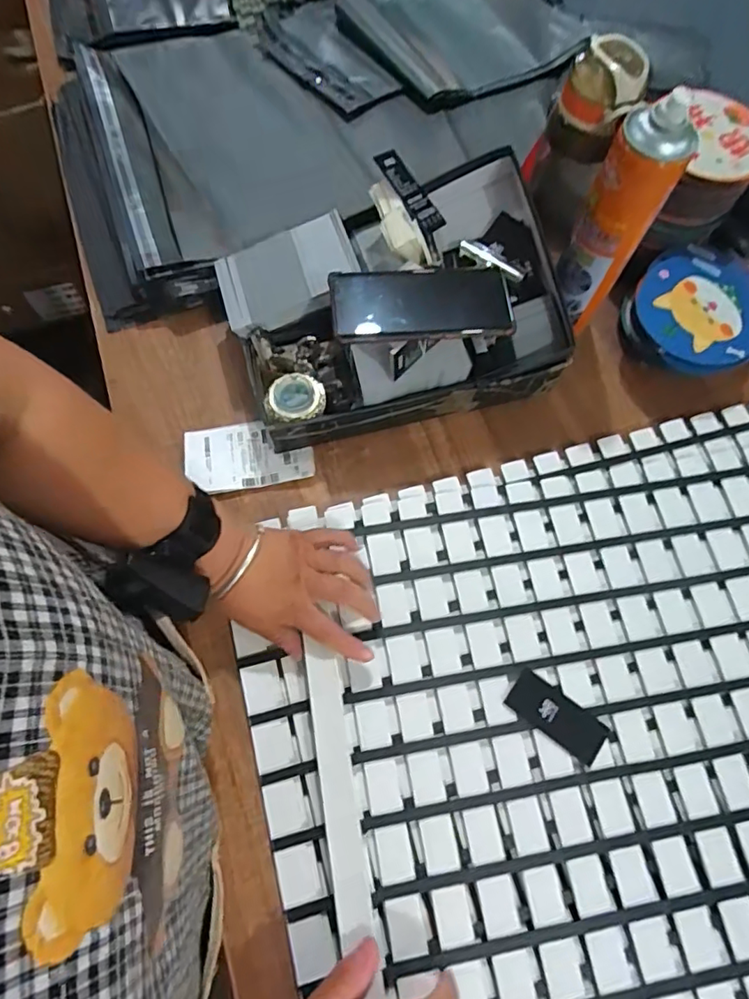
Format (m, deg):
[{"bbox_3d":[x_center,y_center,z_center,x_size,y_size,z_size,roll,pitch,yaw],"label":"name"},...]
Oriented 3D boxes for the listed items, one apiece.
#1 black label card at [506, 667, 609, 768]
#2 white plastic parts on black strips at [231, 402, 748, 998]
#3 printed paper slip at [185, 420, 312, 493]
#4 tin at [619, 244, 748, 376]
[{"bbox_3d":[0.165,0.195,0.504,0.088,0.004,0.039,36,72,10],"label":"black label card"},{"bbox_3d":[0.231,0.249,0.486,0.619,0.023,0.636,-14,71,-8],"label":"white plastic parts on black strips"},{"bbox_3d":[-0.135,-0.050,0.599,0.130,0.013,0.081,-11,70,-7],"label":"printed paper slip"},{"bbox_3d":[0.366,-0.209,0.640,0.149,0.070,0.143,1,69,-3],"label":"tin"}]

